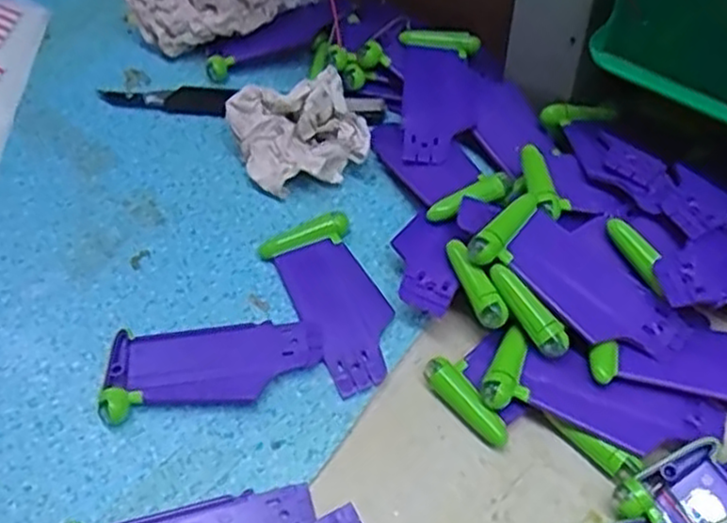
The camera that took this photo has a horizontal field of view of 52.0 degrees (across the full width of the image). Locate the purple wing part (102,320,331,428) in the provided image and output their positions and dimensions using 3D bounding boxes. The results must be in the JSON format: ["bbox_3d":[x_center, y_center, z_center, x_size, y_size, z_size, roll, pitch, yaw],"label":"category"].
[{"bbox_3d":[-0.064,0.043,0.316,0.091,0.010,0.039,-6,53,-3],"label":"purple wing part"}]

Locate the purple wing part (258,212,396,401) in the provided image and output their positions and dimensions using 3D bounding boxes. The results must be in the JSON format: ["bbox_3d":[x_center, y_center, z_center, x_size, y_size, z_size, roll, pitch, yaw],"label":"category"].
[{"bbox_3d":[-0.011,0.016,0.335,0.039,0.011,0.086,-22,55,-14],"label":"purple wing part"}]

